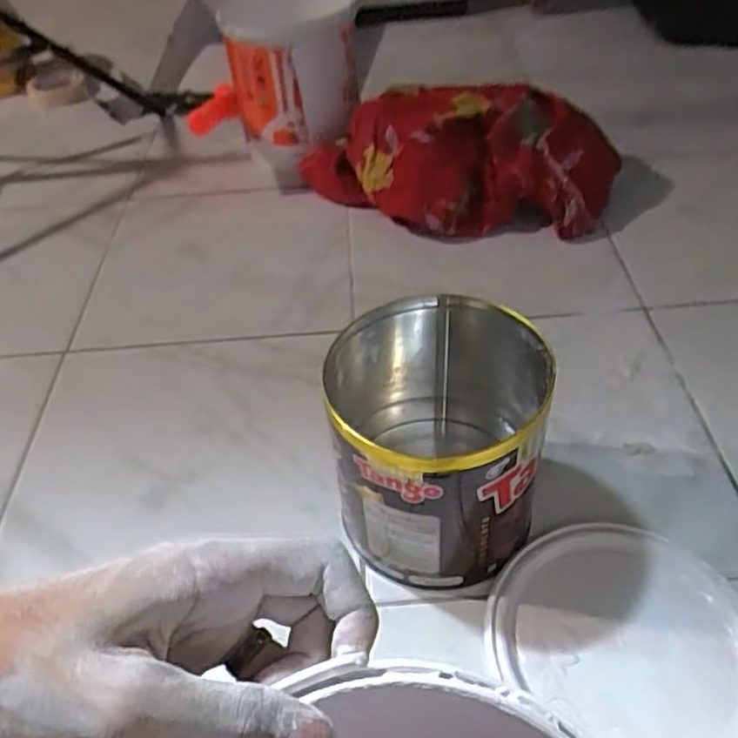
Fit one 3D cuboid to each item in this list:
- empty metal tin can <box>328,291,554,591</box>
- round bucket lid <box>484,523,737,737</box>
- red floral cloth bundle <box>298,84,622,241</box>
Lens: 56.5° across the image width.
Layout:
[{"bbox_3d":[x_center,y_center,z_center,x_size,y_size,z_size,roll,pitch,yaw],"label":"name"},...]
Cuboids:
[{"bbox_3d":[0.049,0.056,0.490,0.140,0.156,0.149,3,45,8],"label":"empty metal tin can"},{"bbox_3d":[0.178,0.178,0.459,0.172,0.015,0.163,-3,44,3],"label":"round bucket lid"},{"bbox_3d":[0.090,-0.244,0.812,0.369,0.114,0.161,15,48,20],"label":"red floral cloth bundle"}]

